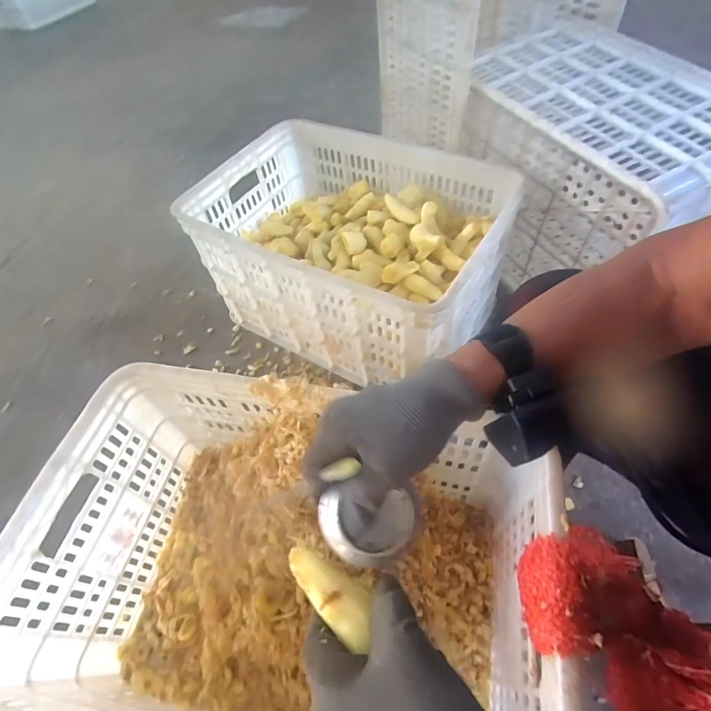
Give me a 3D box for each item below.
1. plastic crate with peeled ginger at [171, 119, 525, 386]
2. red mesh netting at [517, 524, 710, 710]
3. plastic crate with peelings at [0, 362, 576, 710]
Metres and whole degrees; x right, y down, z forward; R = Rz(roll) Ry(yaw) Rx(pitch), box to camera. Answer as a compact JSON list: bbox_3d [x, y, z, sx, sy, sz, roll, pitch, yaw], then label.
[{"bbox_3d":[-0.001,-0.195,0.800,0.510,0.272,0.379,24,60,22],"label":"plastic crate with peeled ginger"},{"bbox_3d":[0.224,0.238,0.347,0.120,0.091,0.186,-41,60,-21],"label":"red mesh netting"},{"bbox_3d":[-0.079,0.266,0.498,0.517,0.296,0.360,7,56,11],"label":"plastic crate with peelings"}]

